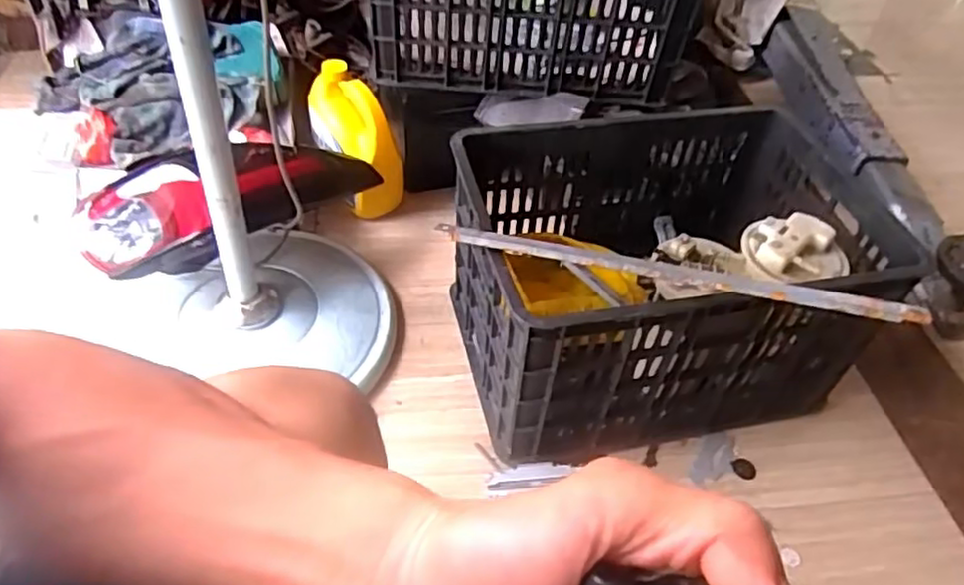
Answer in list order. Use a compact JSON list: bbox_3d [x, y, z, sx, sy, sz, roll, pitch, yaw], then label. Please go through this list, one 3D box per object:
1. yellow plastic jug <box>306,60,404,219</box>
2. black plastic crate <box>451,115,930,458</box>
[{"bbox_3d":[-0.191,-0.250,1.092,0.119,0.248,0.083,-17,7,21],"label":"yellow plastic jug"},{"bbox_3d":[0.232,-0.013,0.886,0.496,0.276,0.380,-10,48,-12],"label":"black plastic crate"}]

